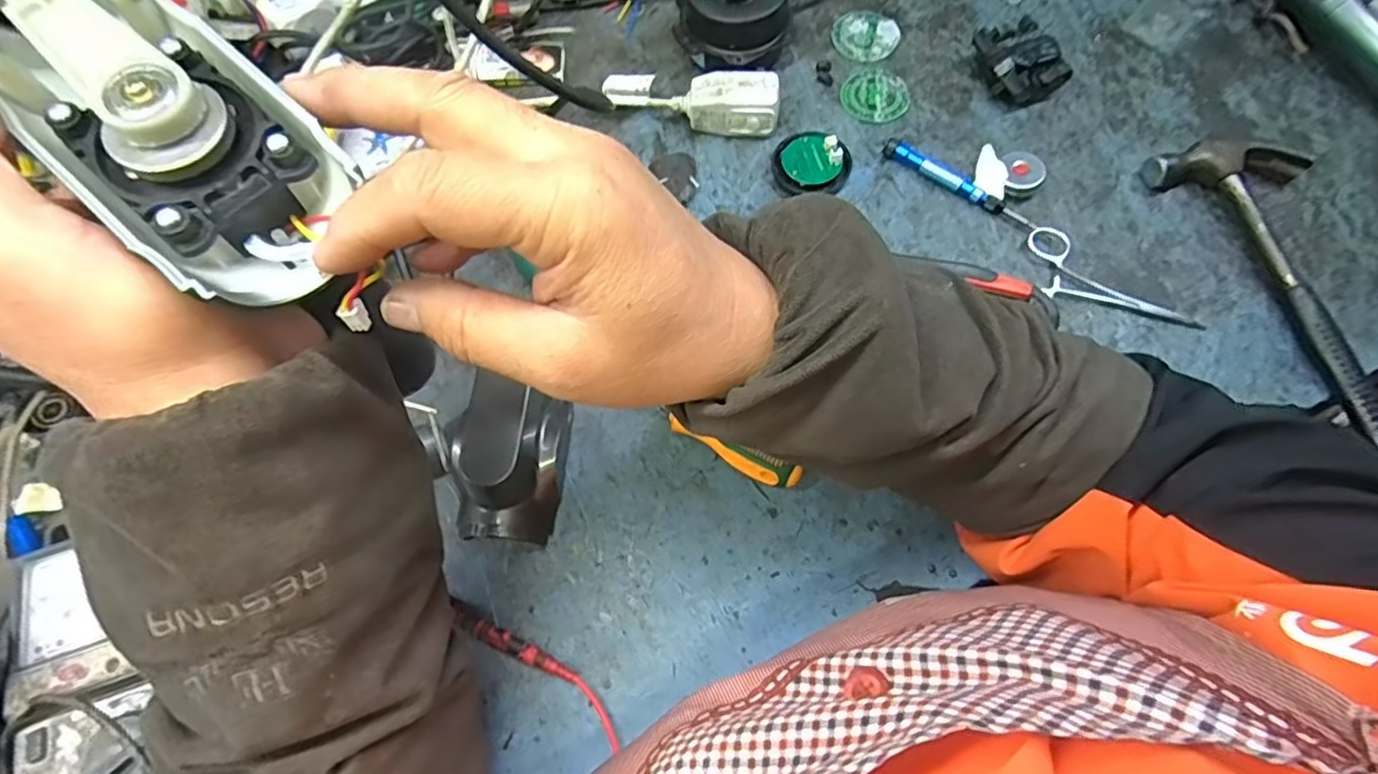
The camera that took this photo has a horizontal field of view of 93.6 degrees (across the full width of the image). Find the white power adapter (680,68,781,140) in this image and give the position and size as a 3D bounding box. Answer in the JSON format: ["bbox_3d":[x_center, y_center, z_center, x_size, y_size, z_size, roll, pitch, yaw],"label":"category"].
[{"bbox_3d":[0.033,-0.215,0.495,0.070,0.043,0.028,8,69,4],"label":"white power adapter"}]

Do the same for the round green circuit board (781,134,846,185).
[{"bbox_3d":[0.093,-0.170,0.482,0.043,0.006,0.041,-2,74,8],"label":"round green circuit board"}]

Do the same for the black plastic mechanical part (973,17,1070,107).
[{"bbox_3d":[0.260,-0.255,0.509,0.054,0.033,0.064,-23,70,-8],"label":"black plastic mechanical part"}]

